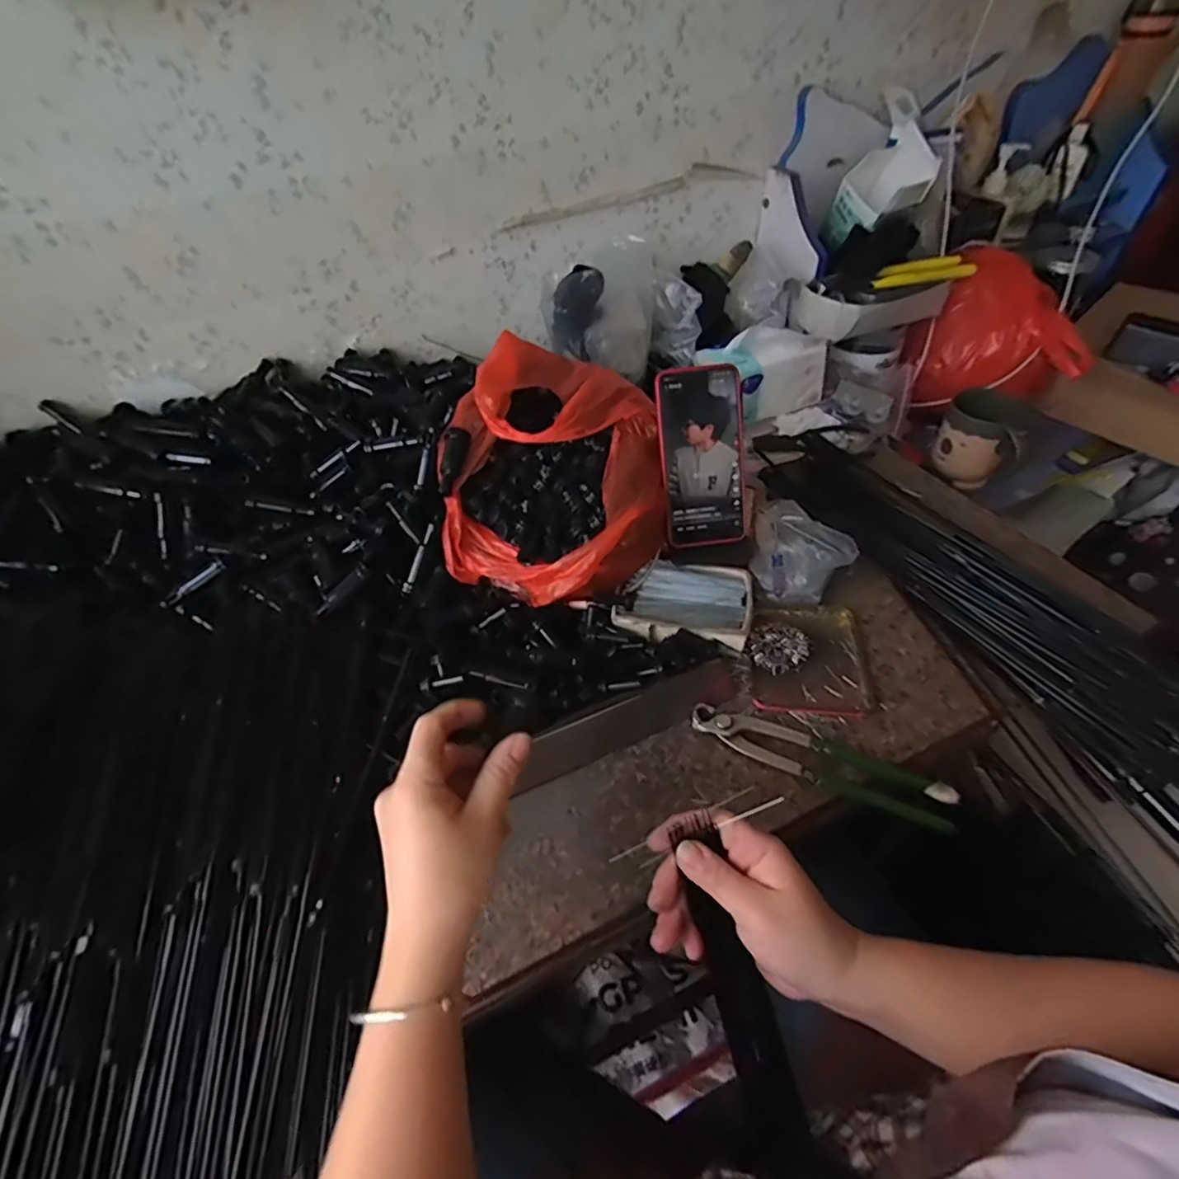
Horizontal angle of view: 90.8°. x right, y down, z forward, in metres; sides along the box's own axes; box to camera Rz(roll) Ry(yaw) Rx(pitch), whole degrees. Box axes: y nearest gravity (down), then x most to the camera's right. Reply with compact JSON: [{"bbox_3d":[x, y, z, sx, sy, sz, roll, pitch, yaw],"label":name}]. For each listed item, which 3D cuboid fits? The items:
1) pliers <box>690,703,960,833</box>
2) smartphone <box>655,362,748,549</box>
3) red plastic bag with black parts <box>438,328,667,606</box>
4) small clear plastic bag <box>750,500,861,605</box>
[{"bbox_3d":[0.180,0.135,0.464,0.199,0.017,0.038,18,52,20],"label":"pliers"},{"bbox_3d":[0.107,-0.123,0.550,0.077,0.161,0.014,-8,13,-2],"label":"smartphone"},{"bbox_3d":[-0.036,-0.110,0.569,0.203,0.153,0.250,-6,48,0],"label":"red plastic bag with black parts"},{"bbox_3d":[0.203,-0.040,0.594,0.104,0.041,0.111,-31,53,-22],"label":"small clear plastic bag"}]

